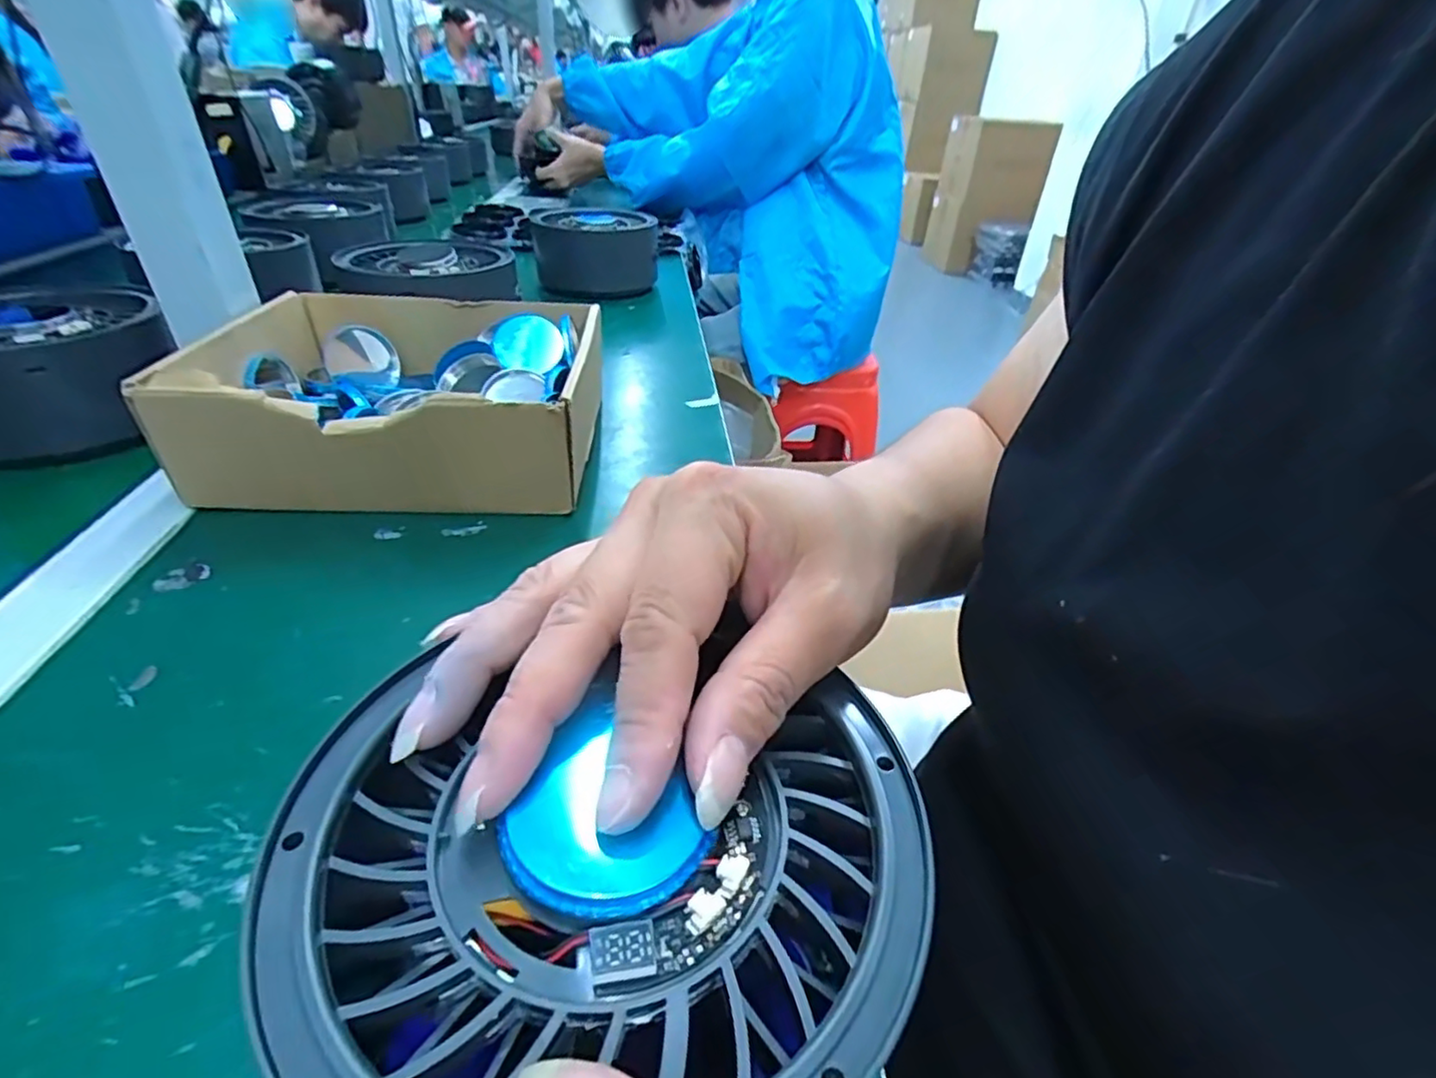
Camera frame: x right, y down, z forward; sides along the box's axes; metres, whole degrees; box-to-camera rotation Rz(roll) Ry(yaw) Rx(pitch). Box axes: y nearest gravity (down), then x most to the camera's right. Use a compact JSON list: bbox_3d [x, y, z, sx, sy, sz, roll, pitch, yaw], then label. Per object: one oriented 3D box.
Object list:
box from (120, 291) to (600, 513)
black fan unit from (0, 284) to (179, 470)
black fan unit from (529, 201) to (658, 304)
[{"bbox_3d":[-0.186,-0.090,0.398,0.212,0.069,0.178,1,35,-5],"label":"box"},{"bbox_3d":[-0.411,-0.105,0.395,0.128,0.062,0.131,-24,44,-34],"label":"black fan unit"},{"bbox_3d":[-0.138,-0.333,0.742,0.133,0.080,0.160,-1,36,-8],"label":"black fan unit"}]

